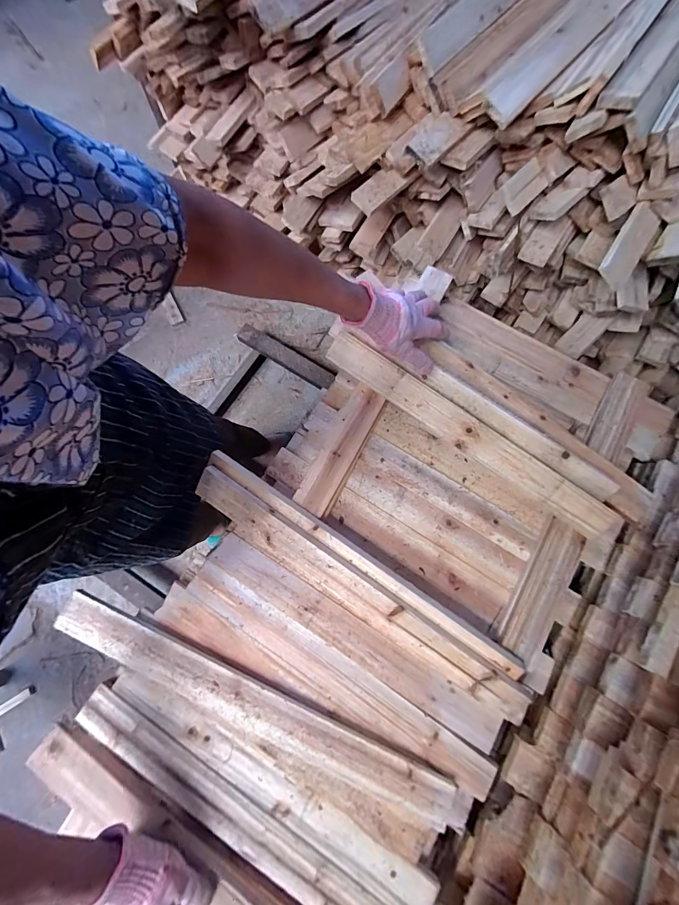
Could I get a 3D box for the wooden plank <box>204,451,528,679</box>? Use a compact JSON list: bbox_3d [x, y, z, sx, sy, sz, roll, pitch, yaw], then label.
[{"bbox_3d":[0.023,0.158,0.525,0.528,0.041,0.031,34,77,7],"label":"wooden plank"}]

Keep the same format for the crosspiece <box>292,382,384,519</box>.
[{"bbox_3d":[0.004,-0.002,0.570,0.058,0.037,0.218,28,76,6],"label":"crosspiece"}]

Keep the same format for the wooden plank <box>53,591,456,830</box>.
[{"bbox_3d":[-0.127,0.347,0.473,0.572,0.020,0.059,24,76,5],"label":"wooden plank"}]

